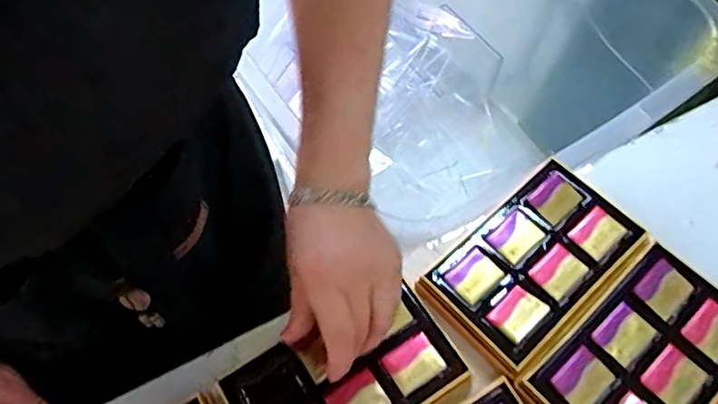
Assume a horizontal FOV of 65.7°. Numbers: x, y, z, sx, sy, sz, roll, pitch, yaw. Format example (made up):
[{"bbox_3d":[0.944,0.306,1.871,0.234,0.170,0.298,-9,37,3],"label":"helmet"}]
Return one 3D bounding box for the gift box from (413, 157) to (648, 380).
[{"bbox_3d":[0.140,0.047,0.449,0.164,0.017,0.100,-41,68,-17],"label":"gift box"}]

